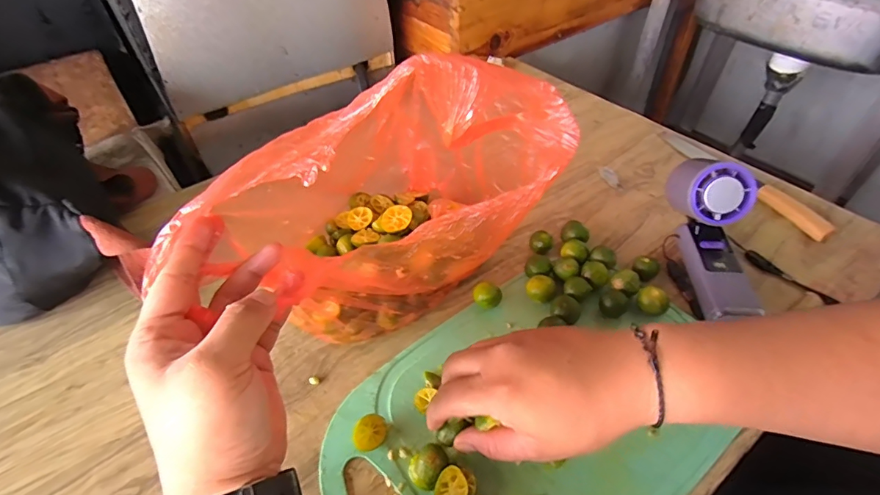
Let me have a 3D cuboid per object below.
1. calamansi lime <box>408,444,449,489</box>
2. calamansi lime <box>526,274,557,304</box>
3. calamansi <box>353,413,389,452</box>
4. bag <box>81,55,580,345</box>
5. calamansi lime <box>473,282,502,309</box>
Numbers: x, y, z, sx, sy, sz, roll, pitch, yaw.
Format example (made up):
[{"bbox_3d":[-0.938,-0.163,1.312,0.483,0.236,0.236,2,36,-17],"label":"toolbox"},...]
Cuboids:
[{"bbox_3d":[-0.008,0.153,0.320,0.028,0.020,0.025,-13,47,-8],"label":"calamansi lime"},{"bbox_3d":[0.093,0.039,0.421,0.026,0.022,0.019,13,48,16],"label":"calamansi lime"},{"bbox_3d":[-0.052,0.138,0.341,0.021,0.015,0.027,31,55,29],"label":"calamansi"},{"bbox_3d":[-0.059,-0.061,0.372,0.260,0.201,0.182,-20,48,-15],"label":"bag"},{"bbox_3d":[0.043,0.046,0.421,0.026,0.021,0.021,2,46,5],"label":"calamansi lime"}]

